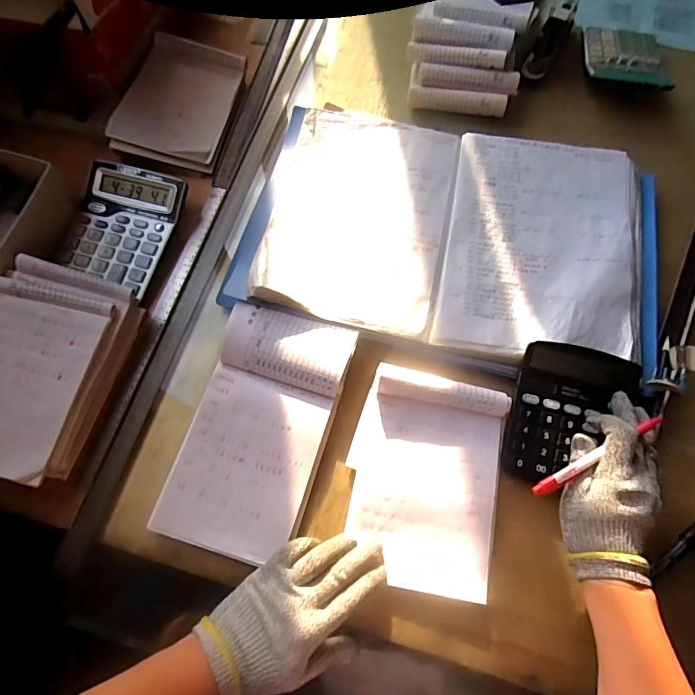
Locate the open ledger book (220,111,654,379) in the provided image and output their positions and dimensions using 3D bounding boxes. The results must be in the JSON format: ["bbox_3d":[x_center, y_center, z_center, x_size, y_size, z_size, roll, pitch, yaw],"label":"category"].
[{"bbox_3d":[0.129,-0.145,0.528,0.479,0.033,0.311,12,70,6],"label":"open ledger book"}]

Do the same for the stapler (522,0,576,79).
[{"bbox_3d":[0.298,-0.452,0.632,0.033,0.058,0.114,28,75,11],"label":"stapler"}]

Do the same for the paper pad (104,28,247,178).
[{"bbox_3d":[-0.241,-0.355,0.626,0.146,0.015,0.222,11,70,-2],"label":"paper pad"}]

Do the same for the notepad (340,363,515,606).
[{"bbox_3d":[0.077,0.130,0.437,0.145,0.018,0.203,11,76,8],"label":"notepad"}]

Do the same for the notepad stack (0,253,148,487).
[{"bbox_3d":[-0.335,0.021,0.473,0.136,0.057,0.220,13,72,6],"label":"notepad stack"}]

